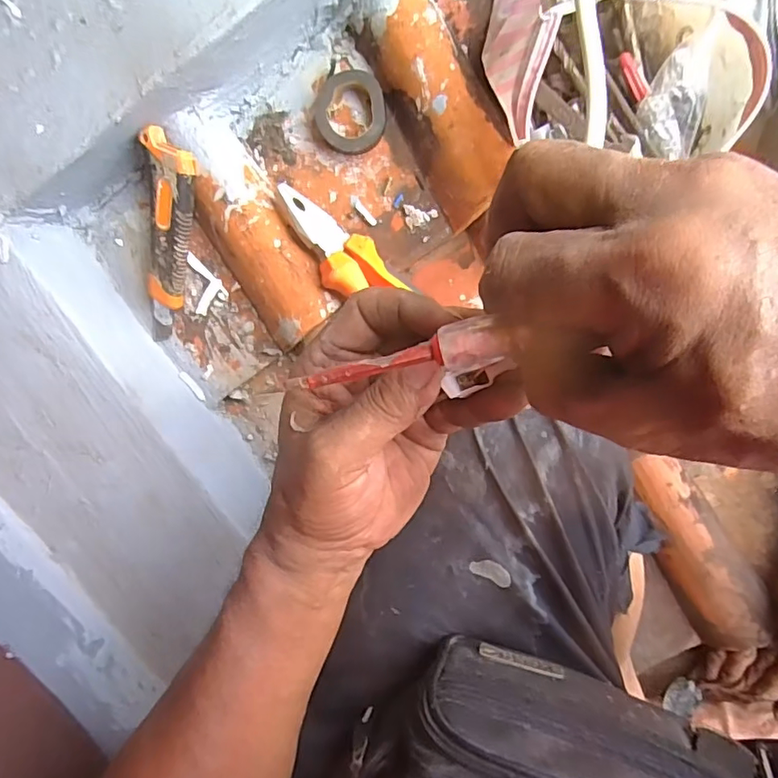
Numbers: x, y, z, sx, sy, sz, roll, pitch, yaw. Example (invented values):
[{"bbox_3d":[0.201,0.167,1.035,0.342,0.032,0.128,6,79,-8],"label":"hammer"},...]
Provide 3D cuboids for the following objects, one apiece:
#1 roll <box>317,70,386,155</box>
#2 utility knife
[{"bbox_3d":[-0.029,-0.215,0.416,0.052,0.021,0.056,0,93,8],"label":"roll"},{"bbox_3d":[-0.178,-0.116,0.427,0.036,0.017,0.163,17,117,7],"label":"utility knife"}]

